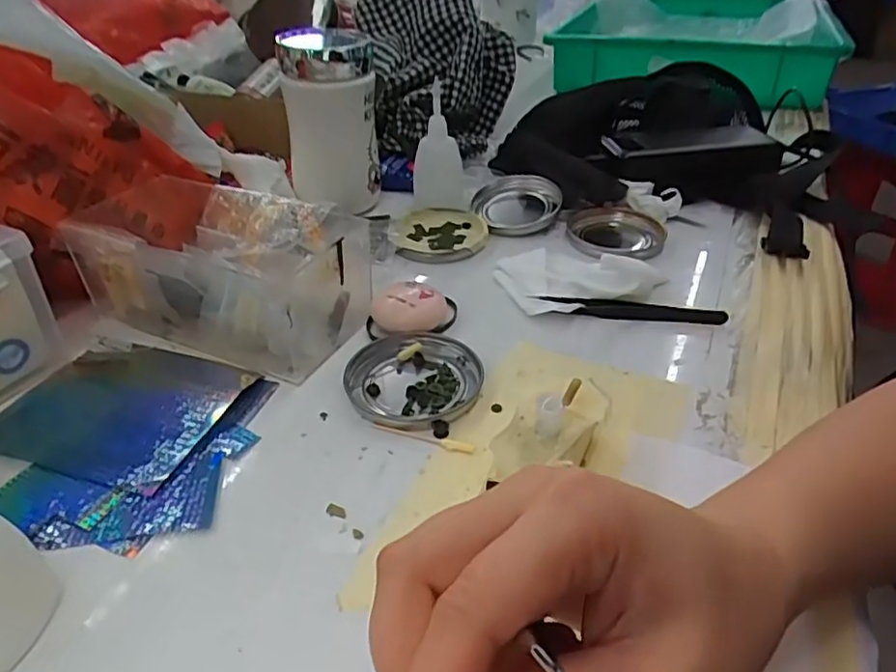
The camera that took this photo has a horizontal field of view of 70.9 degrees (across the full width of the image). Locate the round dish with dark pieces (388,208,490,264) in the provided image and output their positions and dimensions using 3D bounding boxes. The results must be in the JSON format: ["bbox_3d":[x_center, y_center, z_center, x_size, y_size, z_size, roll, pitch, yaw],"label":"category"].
[{"bbox_3d":[-0.008,-0.085,0.521,0.078,0.011,0.077,0,36,0],"label":"round dish with dark pieces"}]

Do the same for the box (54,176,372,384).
[{"bbox_3d":[-0.149,-0.044,0.411,0.178,0.073,0.092,15,38,20],"label":"box"}]

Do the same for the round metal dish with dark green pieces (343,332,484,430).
[{"bbox_3d":[-0.021,0.025,0.370,0.076,0.010,0.075,0,36,0],"label":"round metal dish with dark green pieces"}]

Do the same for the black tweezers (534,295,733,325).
[{"bbox_3d":[0.126,-0.018,0.425,0.118,0.009,0.018,6,36,9],"label":"black tweezers"}]

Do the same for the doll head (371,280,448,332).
[{"bbox_3d":[-0.026,-0.017,0.412,0.045,0.025,0.035,8,37,11],"label":"doll head"}]

